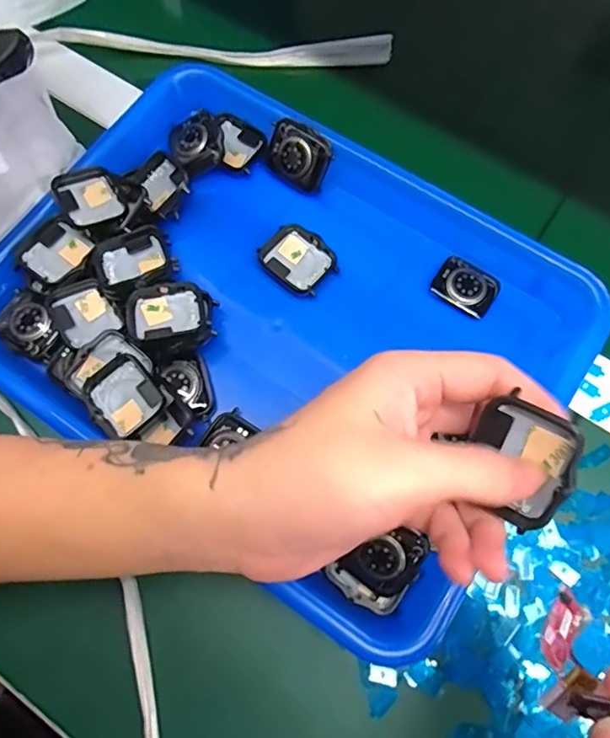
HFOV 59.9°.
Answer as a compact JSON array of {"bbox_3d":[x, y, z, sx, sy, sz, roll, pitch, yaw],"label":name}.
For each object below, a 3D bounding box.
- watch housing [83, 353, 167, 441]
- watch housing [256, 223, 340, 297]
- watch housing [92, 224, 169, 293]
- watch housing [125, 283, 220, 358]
[{"bbox_3d":[-0.104,0.018,0.304,0.039,0.015,0.042,-40,75,-10],"label":"watch housing"},{"bbox_3d":[-0.004,-0.070,0.339,0.044,0.008,0.038,41,78,13],"label":"watch housing"},{"bbox_3d":[-0.104,-0.066,0.319,0.044,0.012,0.038,-29,73,-7],"label":"watch housing"},{"bbox_3d":[-0.078,-0.031,0.308,0.049,0.010,0.043,-24,73,-5],"label":"watch housing"}]

